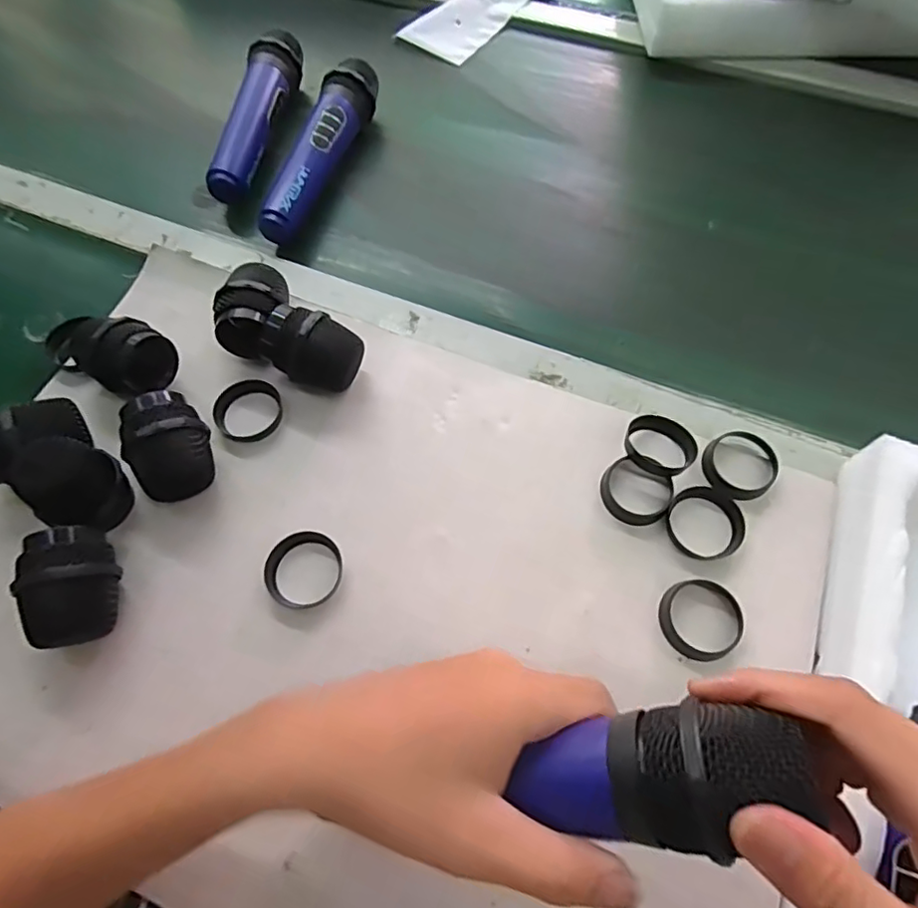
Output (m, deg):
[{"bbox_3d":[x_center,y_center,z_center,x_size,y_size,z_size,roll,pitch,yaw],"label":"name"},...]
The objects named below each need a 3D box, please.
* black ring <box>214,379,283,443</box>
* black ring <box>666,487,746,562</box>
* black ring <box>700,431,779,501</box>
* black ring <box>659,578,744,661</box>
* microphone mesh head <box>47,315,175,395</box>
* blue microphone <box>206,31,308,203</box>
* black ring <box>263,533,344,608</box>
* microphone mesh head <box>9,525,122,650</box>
[{"bbox_3d":[-0.141,-0.029,0.383,0.046,0.010,0.044,0,63,1],"label":"black ring"},{"bbox_3d":[0.147,0.041,0.341,0.042,0.011,0.043,0,63,1],"label":"black ring"},{"bbox_3d":[0.174,0.009,0.356,0.047,0.014,0.043,0,63,1],"label":"black ring"},{"bbox_3d":[0.134,0.092,0.318,0.042,0.010,0.043,0,63,1],"label":"black ring"},{"bbox_3d":[-0.219,-0.062,0.374,0.058,0.051,0.045,21,65,11],"label":"microphone mesh head"},{"bbox_3d":[-0.179,-0.304,0.501,0.038,0.034,0.192,8,63,5],"label":"blue microphone"},{"bbox_3d":[-0.090,0.068,0.334,0.044,0.008,0.045,0,63,1],"label":"black ring"},{"bbox_3d":[-0.211,0.073,0.313,0.045,0.048,0.056,-19,64,-8],"label":"microphone mesh head"}]

